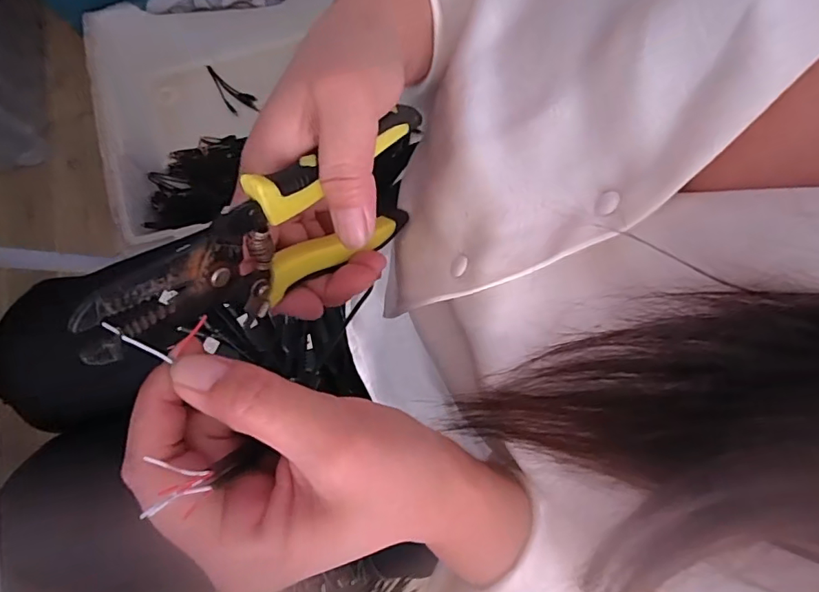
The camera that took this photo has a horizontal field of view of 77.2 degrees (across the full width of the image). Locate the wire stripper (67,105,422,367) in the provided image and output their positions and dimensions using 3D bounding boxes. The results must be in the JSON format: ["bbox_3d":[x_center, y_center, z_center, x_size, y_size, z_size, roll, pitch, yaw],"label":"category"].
[{"bbox_3d":[-0.050,-0.025,0.208,0.027,0.062,0.163,44,47,9],"label":"wire stripper"}]

